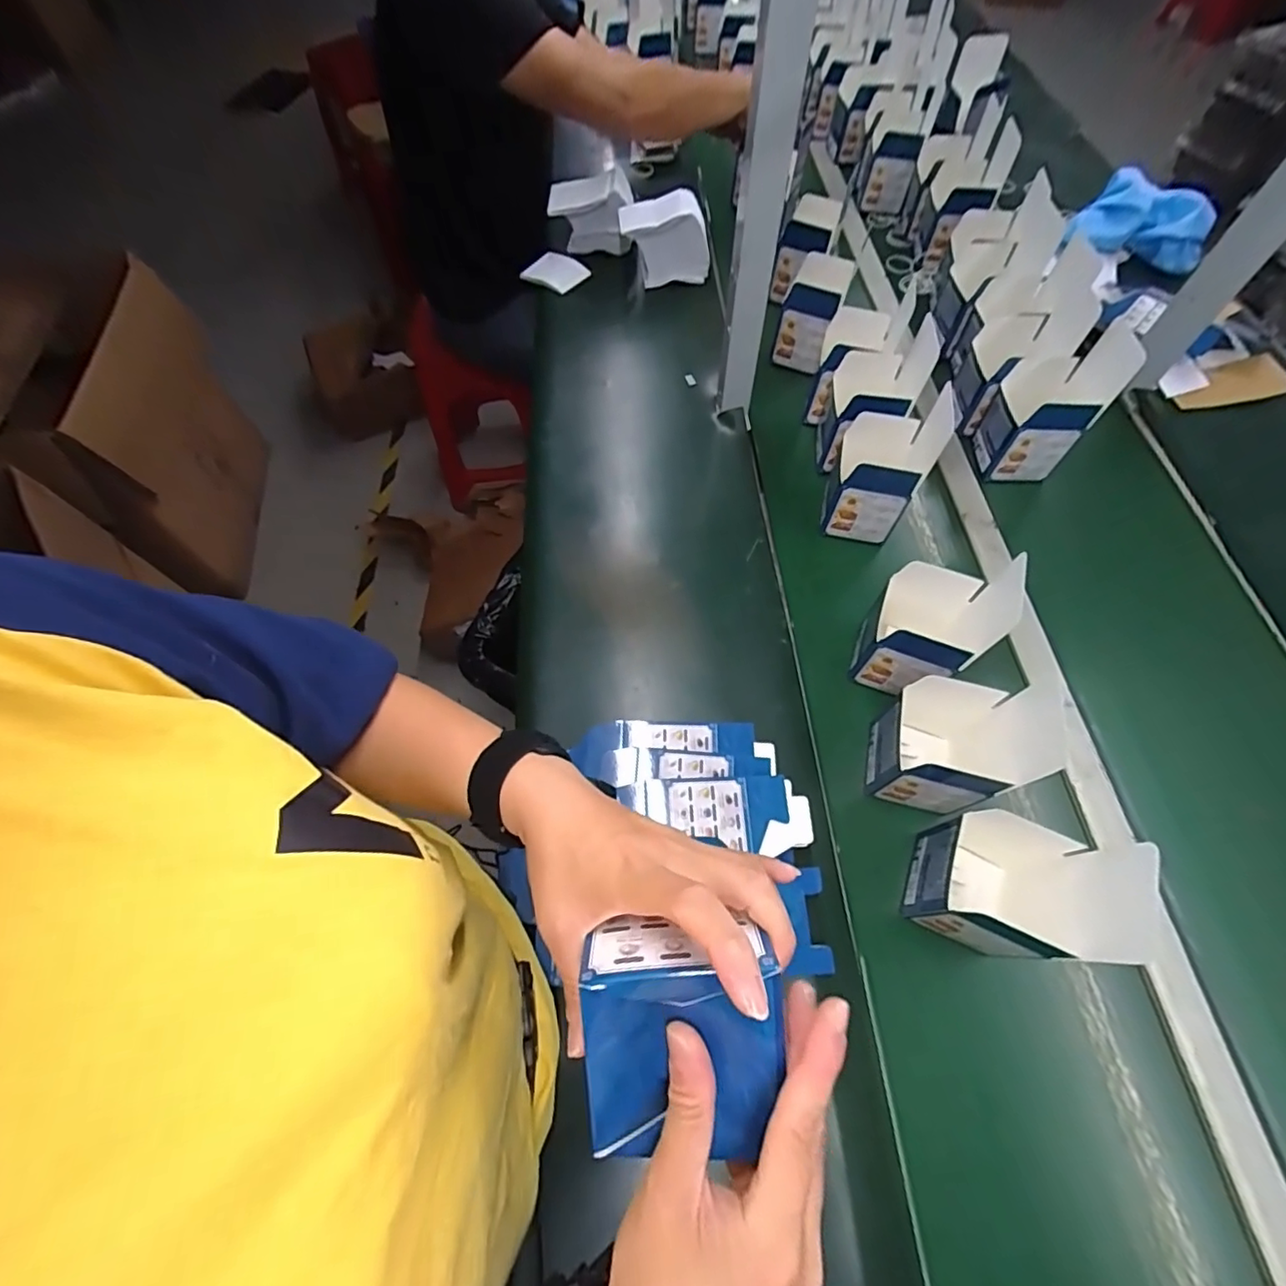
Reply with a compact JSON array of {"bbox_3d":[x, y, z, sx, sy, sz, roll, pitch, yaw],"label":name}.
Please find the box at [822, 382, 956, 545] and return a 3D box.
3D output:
[{"bbox_3d":[0.279,-0.201,0.674,0.094,0.154,0.092,12,54,8],"label":"box"}]

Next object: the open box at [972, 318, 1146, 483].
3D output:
[{"bbox_3d":[0.490,-0.285,0.690,0.088,0.173,0.083,2,53,0],"label":"open box"}]

